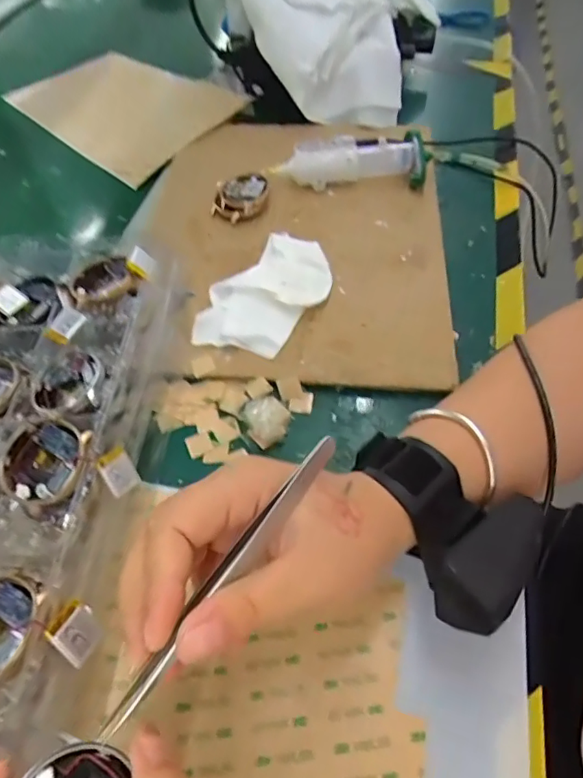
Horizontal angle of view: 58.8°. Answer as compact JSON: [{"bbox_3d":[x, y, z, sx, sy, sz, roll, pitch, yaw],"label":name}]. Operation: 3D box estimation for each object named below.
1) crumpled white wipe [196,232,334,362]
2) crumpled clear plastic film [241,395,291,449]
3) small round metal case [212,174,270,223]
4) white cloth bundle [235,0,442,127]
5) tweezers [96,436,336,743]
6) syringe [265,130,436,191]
[{"bbox_3d":[-0.016,-0.072,0.385,0.072,0.013,0.119,31,61,23],"label":"crumpled white wipe"},{"bbox_3d":[-0.017,0.019,0.334,0.028,0.015,0.031,-39,61,-23],"label":"crumpled clear plastic film"},{"bbox_3d":[-0.045,-0.168,0.450,0.047,0.015,0.053,5,54,7],"label":"small round metal case"},{"bbox_3d":[0.033,-0.393,0.538,0.222,0.125,0.208,9,57,9],"label":"white cloth bundle"},{"bbox_3d":[-0.022,0.066,0.190,0.008,0.011,0.125,33,63,19],"label":"tweezers"},{"bbox_3d":[0.052,-0.202,0.464,0.136,0.030,0.045,-9,54,-4],"label":"syringe"}]

